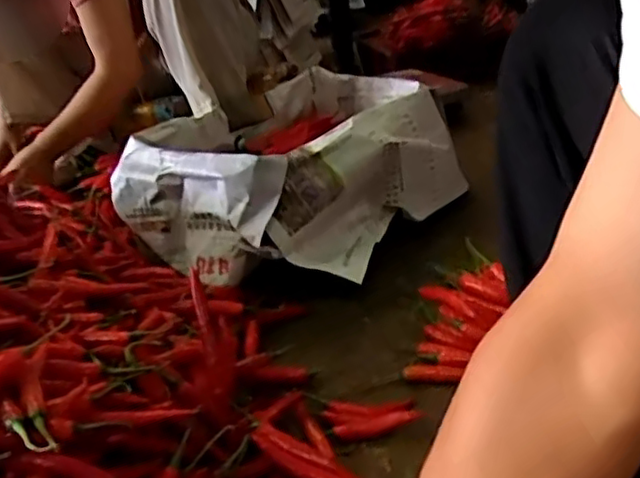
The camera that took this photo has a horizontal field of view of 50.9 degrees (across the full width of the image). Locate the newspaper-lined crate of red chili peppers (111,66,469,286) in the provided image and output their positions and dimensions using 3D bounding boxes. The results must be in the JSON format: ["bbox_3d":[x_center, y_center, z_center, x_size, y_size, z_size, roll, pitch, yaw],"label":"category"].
[{"bbox_3d":[-0.032,-0.132,1.153,0.431,0.168,0.527,14,35,35],"label":"newspaper-lined crate of red chili peppers"}]

